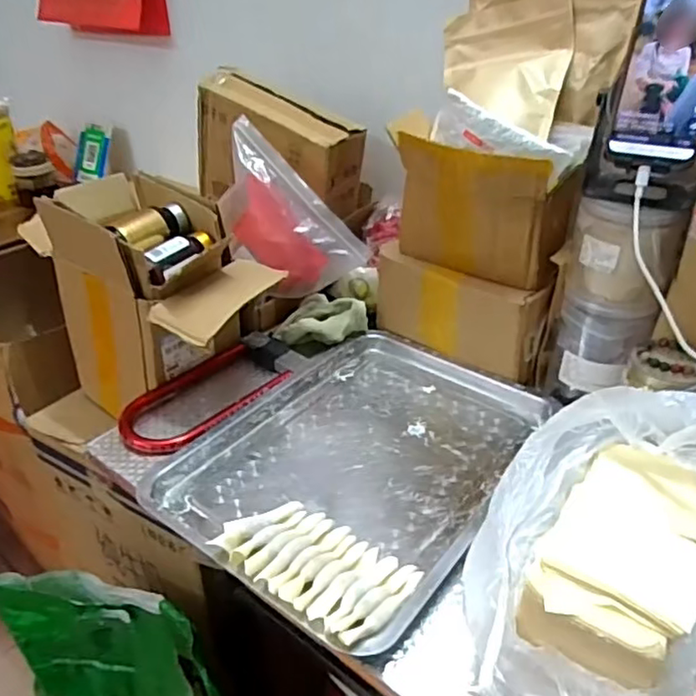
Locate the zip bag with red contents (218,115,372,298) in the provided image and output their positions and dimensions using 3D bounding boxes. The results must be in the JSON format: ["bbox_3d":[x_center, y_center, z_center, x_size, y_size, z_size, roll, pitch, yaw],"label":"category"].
[{"bbox_3d":[-0.097,-0.150,0.800,0.224,0.166,0.062,44,36,3],"label":"zip bag with red contents"}]

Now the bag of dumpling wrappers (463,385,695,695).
[{"bbox_3d":[0.178,0.137,0.426,0.184,0.117,0.243,26,41,34],"label":"bag of dumpling wrappers"}]

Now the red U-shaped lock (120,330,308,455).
[{"bbox_3d":[-0.152,0.048,0.726,0.111,0.024,0.234,23,39,32],"label":"red U-shaped lock"}]

